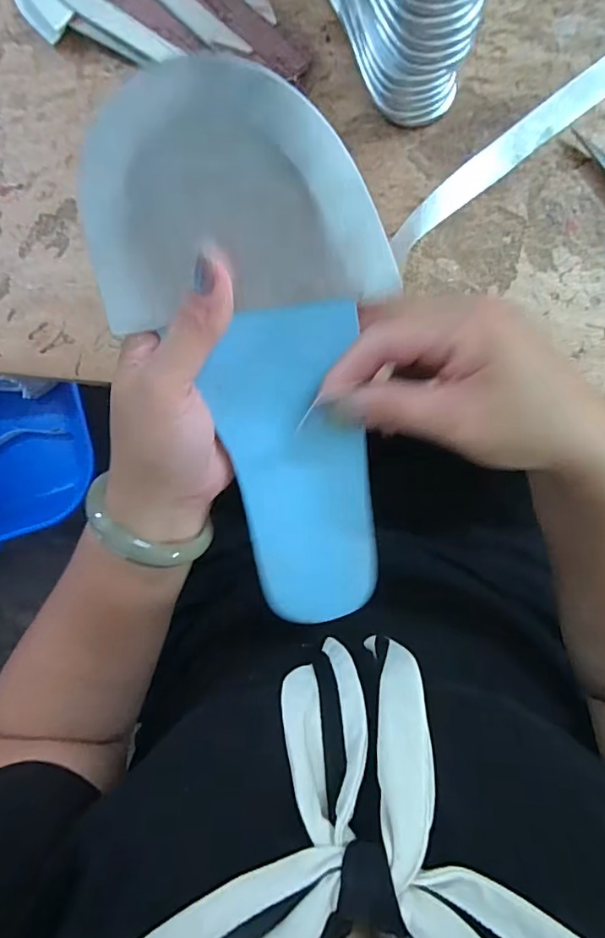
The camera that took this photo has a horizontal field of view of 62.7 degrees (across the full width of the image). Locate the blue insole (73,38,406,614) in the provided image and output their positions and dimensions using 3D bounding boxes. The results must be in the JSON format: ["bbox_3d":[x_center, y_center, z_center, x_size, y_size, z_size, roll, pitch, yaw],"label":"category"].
[{"bbox_3d":[-0.013,-0.034,0.238,0.117,0.012,0.257,-13,115,2],"label":"blue insole"}]

